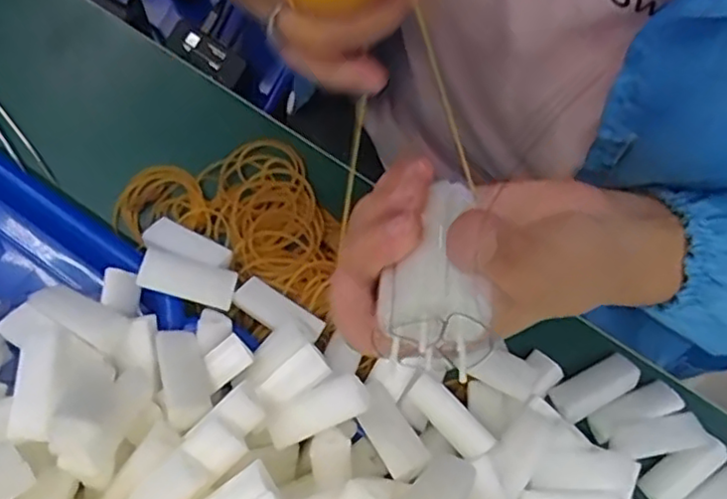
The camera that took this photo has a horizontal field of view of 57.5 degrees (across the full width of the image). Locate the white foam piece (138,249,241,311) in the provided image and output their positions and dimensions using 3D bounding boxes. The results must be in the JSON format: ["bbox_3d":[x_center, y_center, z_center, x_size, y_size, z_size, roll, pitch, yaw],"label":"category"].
[{"bbox_3d":[-0.086,0.015,0.325,0.046,0.009,0.022,16,54,-9],"label":"white foam piece"}]

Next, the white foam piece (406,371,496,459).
[{"bbox_3d":[0.042,0.081,0.320,0.017,0.012,0.051,-44,50,-8],"label":"white foam piece"}]

